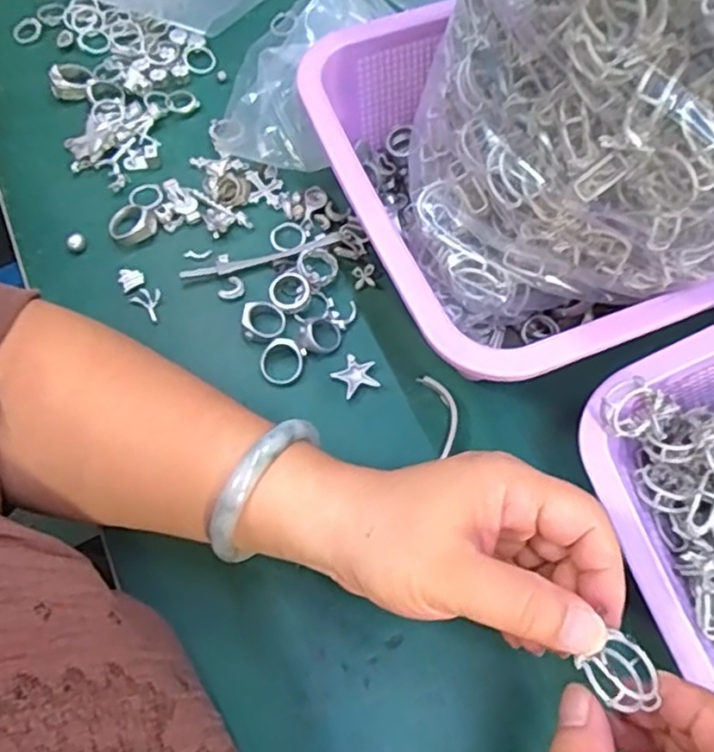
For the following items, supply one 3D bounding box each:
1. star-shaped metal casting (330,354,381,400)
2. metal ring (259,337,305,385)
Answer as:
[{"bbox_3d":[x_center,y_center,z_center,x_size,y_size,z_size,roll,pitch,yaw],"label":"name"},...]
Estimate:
[{"bbox_3d":[0.000,-0.001,0.358,0.023,0.004,0.021,-32,70,-14],"label":"star-shaped metal casting"},{"bbox_3d":[-0.041,-0.009,0.358,0.024,0.007,0.024,0,66,0],"label":"metal ring"}]

